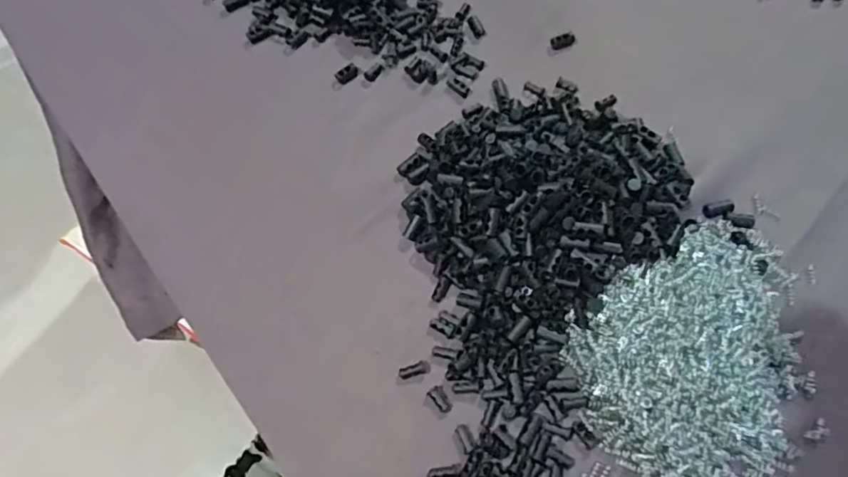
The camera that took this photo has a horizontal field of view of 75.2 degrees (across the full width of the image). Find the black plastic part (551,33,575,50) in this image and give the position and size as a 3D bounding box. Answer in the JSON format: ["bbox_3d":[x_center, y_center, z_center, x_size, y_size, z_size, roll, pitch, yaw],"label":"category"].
[{"bbox_3d":[0.114,-0.162,0.452,0.020,0.004,0.012,-15,66,-5],"label":"black plastic part"}]

